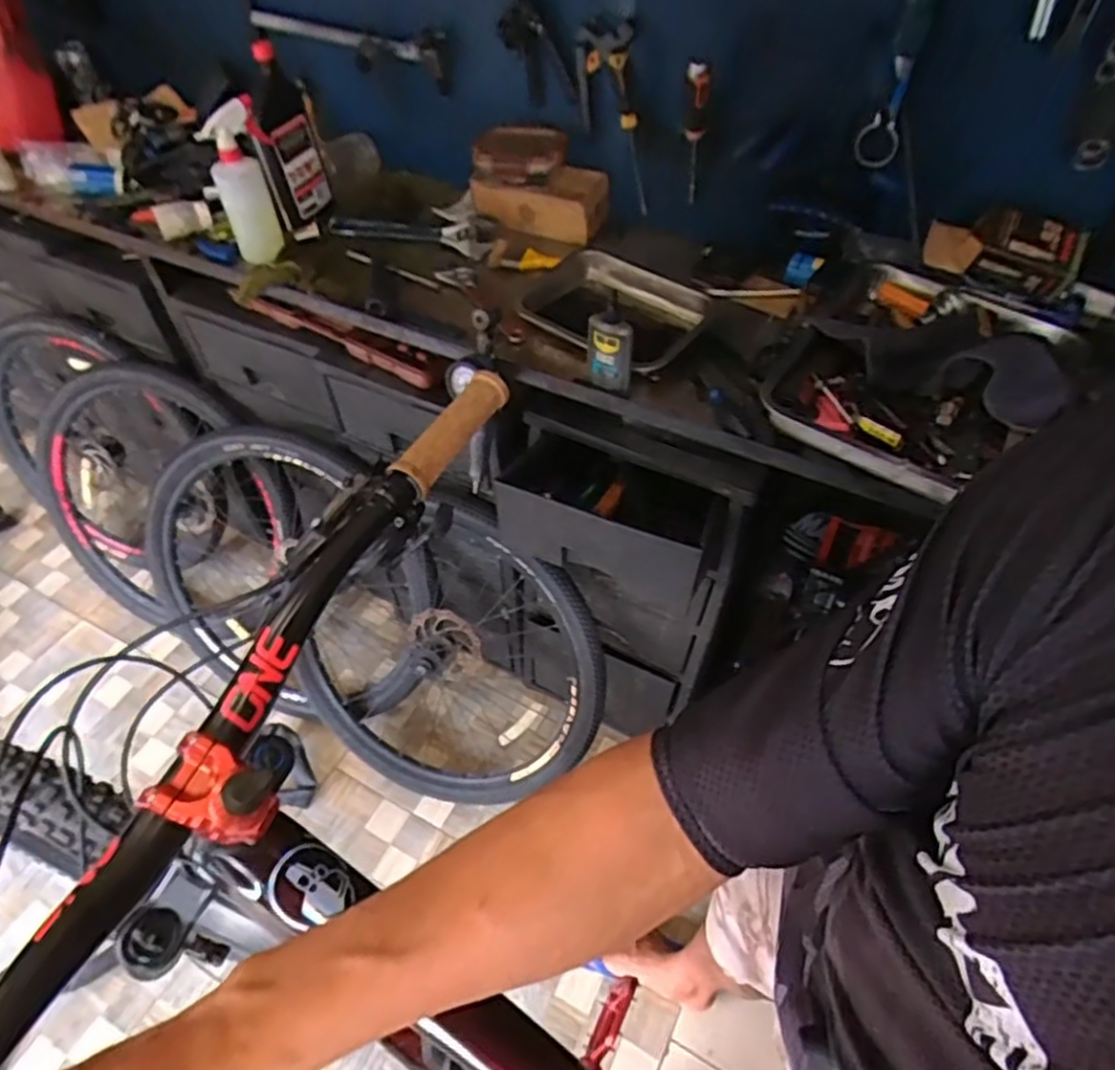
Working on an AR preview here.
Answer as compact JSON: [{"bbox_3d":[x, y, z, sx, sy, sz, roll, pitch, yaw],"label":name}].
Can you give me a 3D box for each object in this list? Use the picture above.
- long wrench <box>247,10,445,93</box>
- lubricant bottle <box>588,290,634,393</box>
[{"bbox_3d":[-0.353,-0.811,1.187,0.431,0.082,0.040,24,54,20],"label":"long wrench"},{"bbox_3d":[0.067,-0.238,0.882,0.058,0.120,0.033,16,47,14],"label":"lubricant bottle"}]

